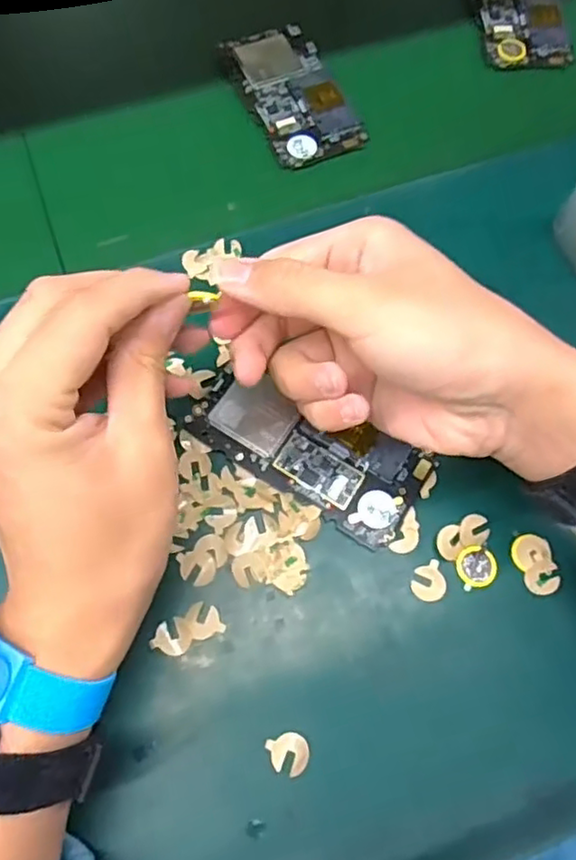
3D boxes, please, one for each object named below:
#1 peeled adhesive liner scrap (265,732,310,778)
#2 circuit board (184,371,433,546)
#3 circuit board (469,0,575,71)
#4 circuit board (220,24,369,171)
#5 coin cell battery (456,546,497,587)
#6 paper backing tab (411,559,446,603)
[{"bbox_3d":[0.001,0.149,0.296,0.018,0.004,0.018,1,67,-1],"label":"peeled adhesive liner scrap"},{"bbox_3d":[0.009,0.011,0.343,0.123,0.011,0.056,25,69,9],"label":"circuit board"},{"bbox_3d":[0.174,-0.321,0.490,0.062,0.013,0.120,-4,67,-3],"label":"circuit board"},{"bbox_3d":[0.003,-0.236,0.452,0.061,0.011,0.119,-23,70,-11],"label":"circuit board"},{"bbox_3d":[0.096,0.069,0.329,0.020,0.005,0.019,-13,68,-7],"label":"coin cell battery"},{"bbox_3d":[0.071,0.077,0.326,0.018,0.004,0.018,1,67,-1],"label":"paper backing tab"}]

